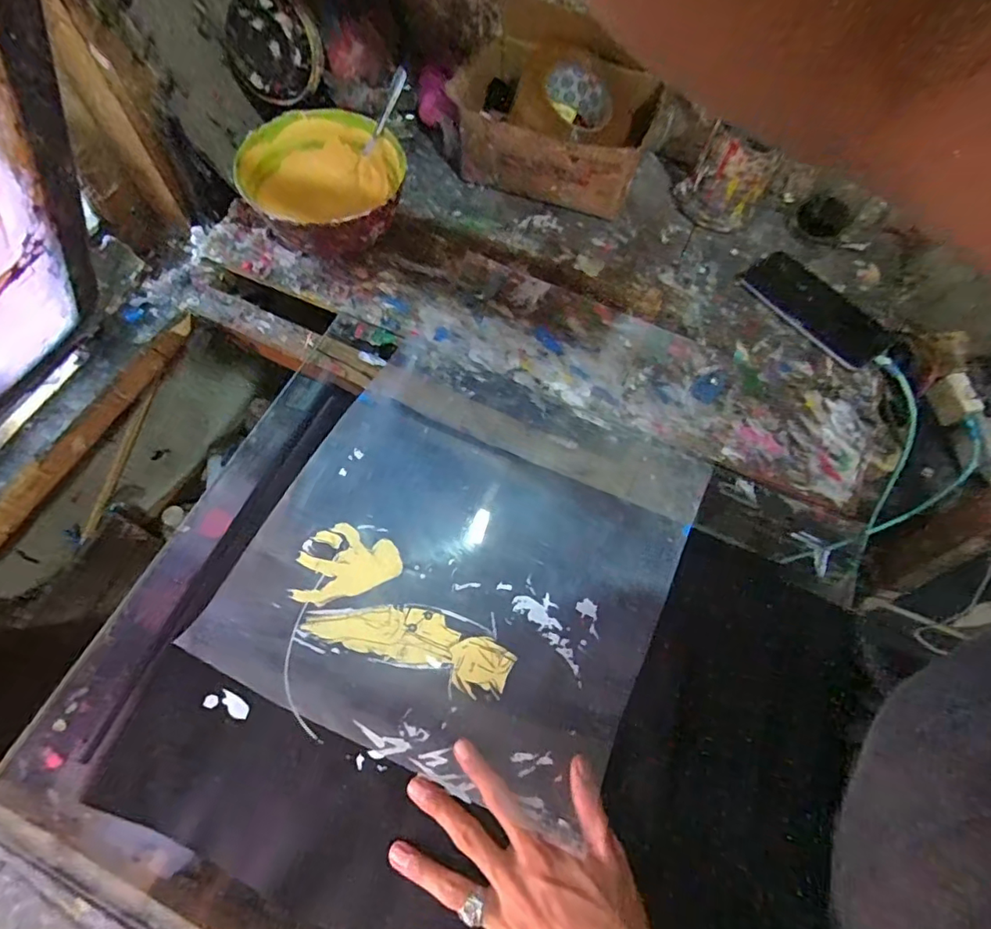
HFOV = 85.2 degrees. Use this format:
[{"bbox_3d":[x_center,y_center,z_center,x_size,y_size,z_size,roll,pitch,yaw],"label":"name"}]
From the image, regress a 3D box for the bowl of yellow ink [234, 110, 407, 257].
[{"bbox_3d":[-0.184,-0.295,0.589,0.167,0.084,0.146,-37,72,-19],"label":"bowl of yellow ink"}]

